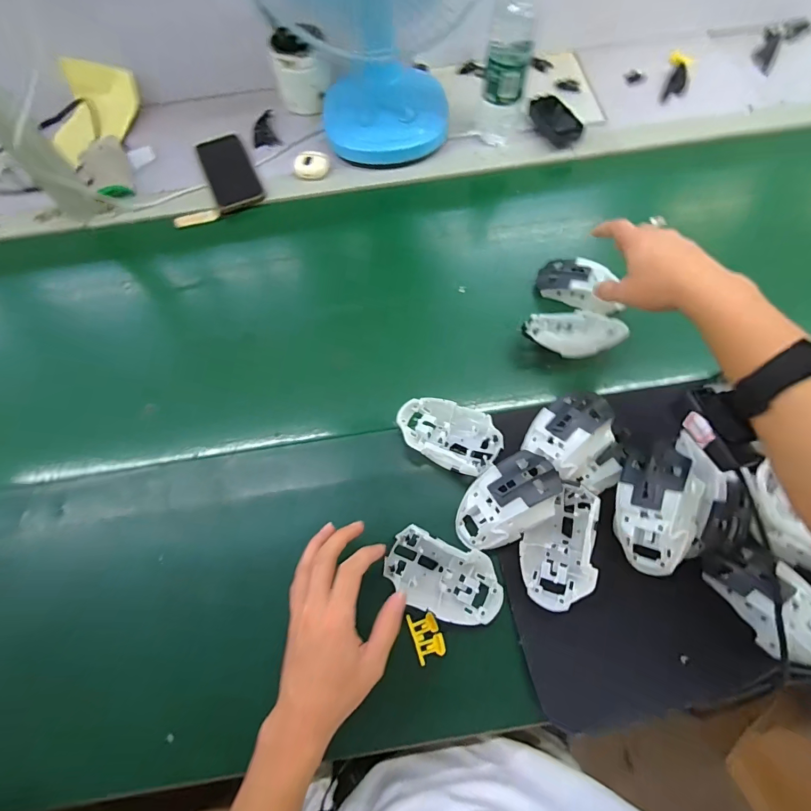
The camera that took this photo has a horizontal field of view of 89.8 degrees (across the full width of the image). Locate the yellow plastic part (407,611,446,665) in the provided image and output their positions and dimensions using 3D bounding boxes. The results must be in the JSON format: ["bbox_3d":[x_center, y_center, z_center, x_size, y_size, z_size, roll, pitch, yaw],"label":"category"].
[{"bbox_3d":[0.020,0.221,0.390,0.028,0.006,0.042,-18,66,-6],"label":"yellow plastic part"}]

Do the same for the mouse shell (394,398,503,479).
[{"bbox_3d":[0.046,0.029,0.443,0.112,0.031,0.068,26,69,13],"label":"mouse shell"}]

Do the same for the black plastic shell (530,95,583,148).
[{"bbox_3d":[0.235,-0.454,0.649,0.050,0.021,0.109,-22,67,-8],"label":"black plastic shell"}]

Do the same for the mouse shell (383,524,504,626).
[{"bbox_3d":[0.037,0.166,0.388,0.110,0.036,0.065,19,68,10],"label":"mouse shell"}]

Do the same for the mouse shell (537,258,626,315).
[{"bbox_3d":[0.228,-0.155,0.527,0.107,0.039,0.055,28,70,14],"label":"mouse shell"}]

